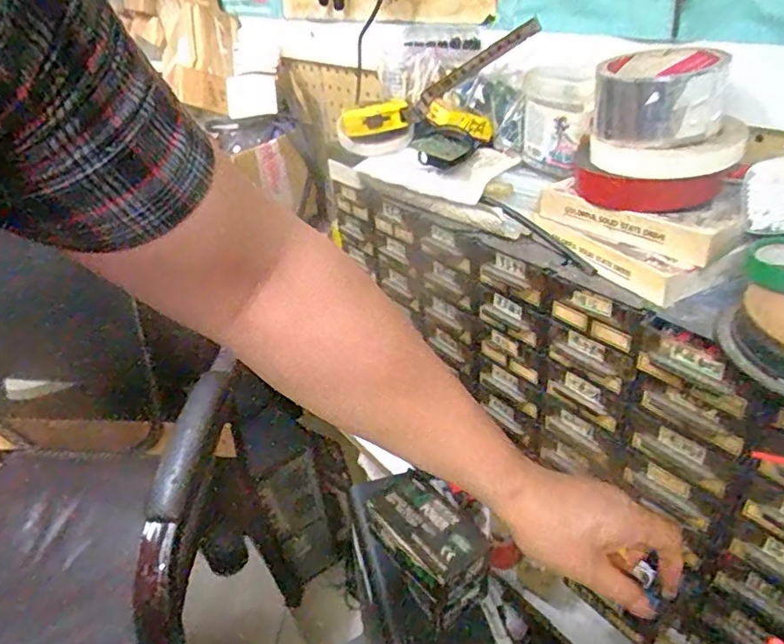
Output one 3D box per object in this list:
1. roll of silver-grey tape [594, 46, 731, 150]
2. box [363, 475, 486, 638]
[{"bbox_3d":[0.200,-0.170,0.427,0.086,0.052,0.109,10,36,21],"label":"roll of silver-grey tape"},{"bbox_3d":[0.024,0.163,0.407,0.054,0.059,0.088,-24,38,-27],"label":"box"}]

